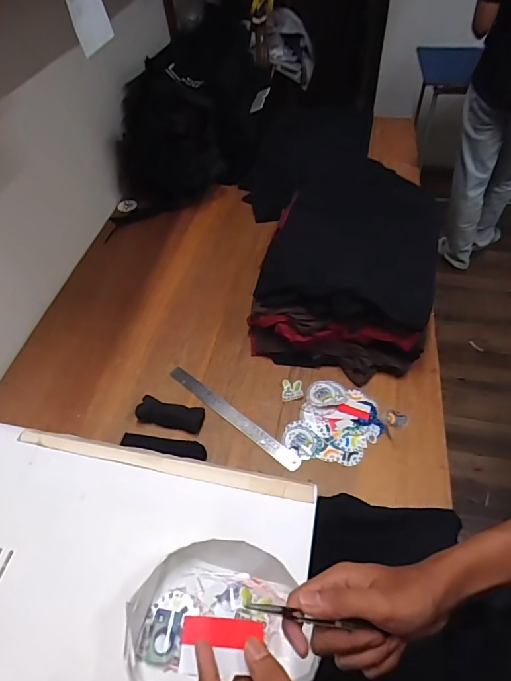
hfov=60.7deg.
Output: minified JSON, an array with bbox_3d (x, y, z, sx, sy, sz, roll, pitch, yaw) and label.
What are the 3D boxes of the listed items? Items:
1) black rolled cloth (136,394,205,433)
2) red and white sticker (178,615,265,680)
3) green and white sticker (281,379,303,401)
[{"bbox_3d":[-0.161,0.139,0.826,0.126,0.023,0.049,11,53,10],"label":"black rolled cloth"},{"bbox_3d":[-0.025,0.228,0.325,0.060,0.004,0.035,9,53,-5],"label":"red and white sticker"},{"bbox_3d":[0.073,0.098,0.866,0.040,0.005,0.048,2,52,4],"label":"green and white sticker"}]

